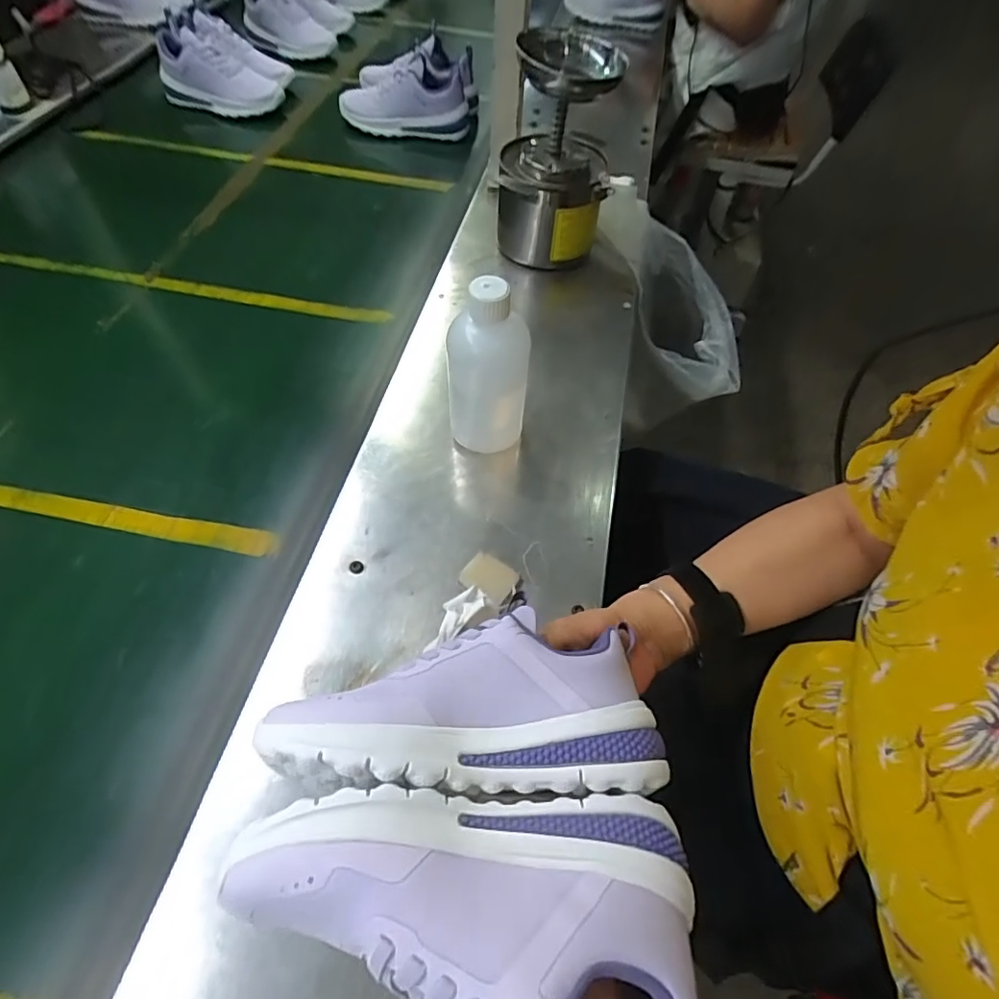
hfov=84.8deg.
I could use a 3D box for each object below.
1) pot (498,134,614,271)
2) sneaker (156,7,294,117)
[{"bbox_3d":[0.070,-0.410,0.761,0.141,0.129,0.131,3,58,-3],"label":"pot"},{"bbox_3d":[-0.488,-0.768,0.961,0.205,0.125,0.081,-6,57,-9],"label":"sneaker"}]

